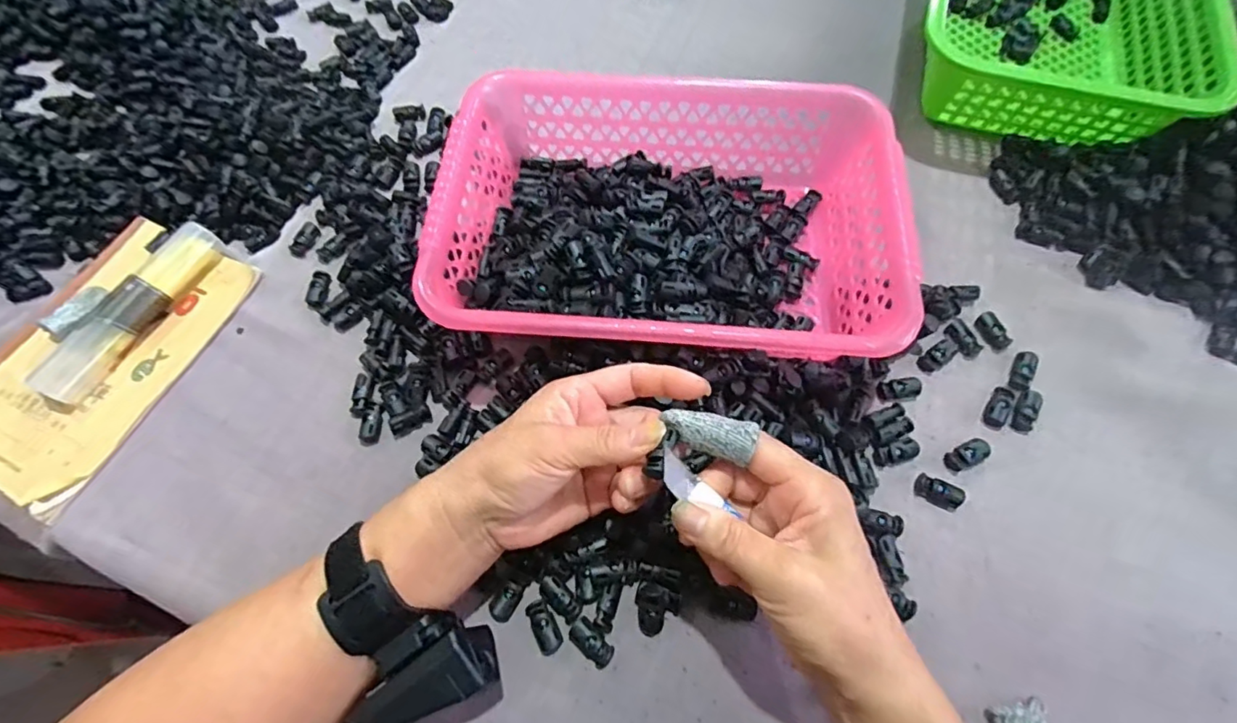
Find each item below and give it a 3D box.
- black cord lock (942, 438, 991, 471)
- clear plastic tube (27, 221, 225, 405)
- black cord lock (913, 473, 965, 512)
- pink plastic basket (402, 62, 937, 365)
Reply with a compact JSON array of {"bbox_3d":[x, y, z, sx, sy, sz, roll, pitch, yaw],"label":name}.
[{"bbox_3d":[0.229,0.061,0.369,0.029,0.012,0.014,-25,65,-9],"label":"black cord lock"},{"bbox_3d":[-0.363,-0.040,0.419,0.035,0.023,0.151,25,67,14],"label":"clear plastic tube"},{"bbox_3d":[0.203,0.083,0.357,0.027,0.009,0.016,33,70,17],"label":"black cord lock"},{"bbox_3d":[0.034,-0.095,0.395,0.296,0.073,0.210,3,64,4],"label":"pink plastic basket"}]

